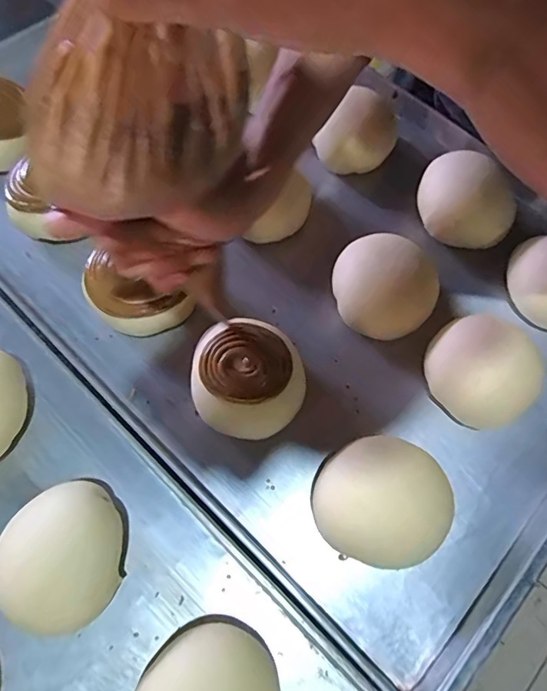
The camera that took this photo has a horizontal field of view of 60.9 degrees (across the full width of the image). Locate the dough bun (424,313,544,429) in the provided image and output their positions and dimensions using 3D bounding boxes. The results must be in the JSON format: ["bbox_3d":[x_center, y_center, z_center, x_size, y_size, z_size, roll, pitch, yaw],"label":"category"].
[{"bbox_3d":[0.173,0.022,0.391,0.088,0.063,0.078,32,70,10],"label":"dough bun"}]

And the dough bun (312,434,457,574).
[{"bbox_3d":[0.080,0.117,0.349,0.095,0.047,0.087,1,68,-3],"label":"dough bun"}]

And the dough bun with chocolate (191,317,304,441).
[{"bbox_3d":[-0.022,0.031,0.375,0.084,0.058,0.094,0,68,-3],"label":"dough bun with chocolate"}]

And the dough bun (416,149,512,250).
[{"bbox_3d":[0.189,-0.143,0.462,0.094,0.057,0.085,31,69,9],"label":"dough bun"}]

